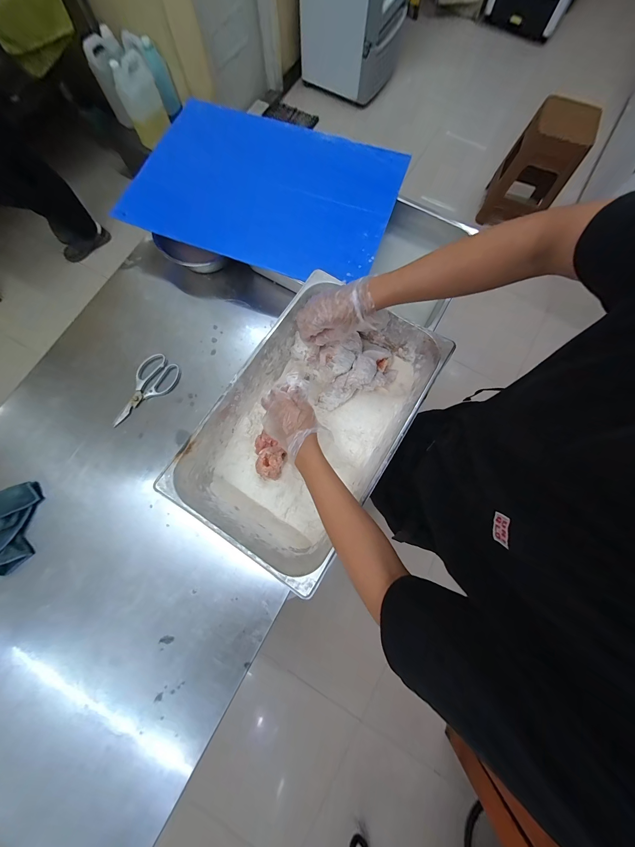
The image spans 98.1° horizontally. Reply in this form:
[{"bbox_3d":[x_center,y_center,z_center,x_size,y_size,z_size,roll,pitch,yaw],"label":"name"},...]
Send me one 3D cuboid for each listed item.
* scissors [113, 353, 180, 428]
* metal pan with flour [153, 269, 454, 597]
[{"bbox_3d":[-0.405,-0.073,0.657,0.095,0.006,0.195,24,81,5],"label":"scissors"},{"bbox_3d":[-0.009,-0.006,0.569,0.316,0.155,0.506,31,82,6],"label":"metal pan with flour"}]

